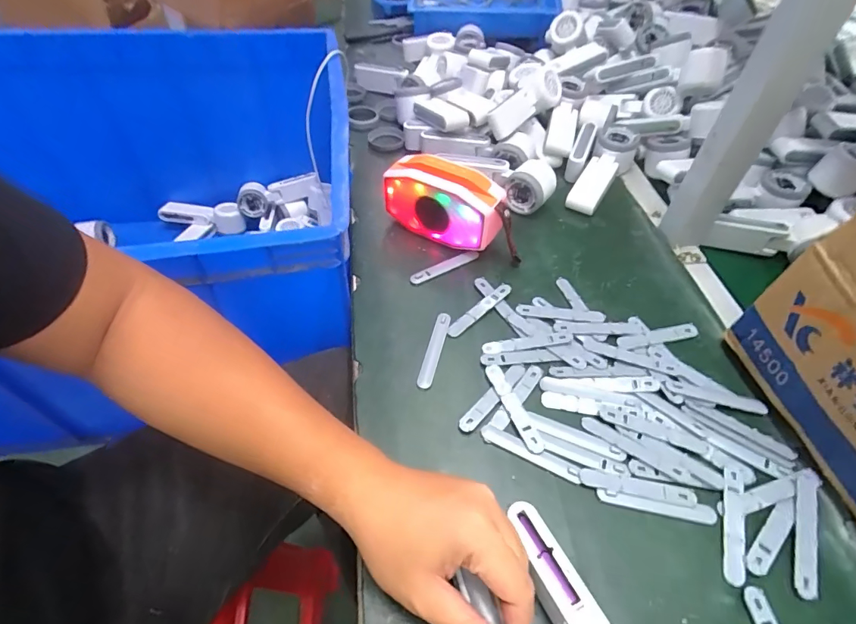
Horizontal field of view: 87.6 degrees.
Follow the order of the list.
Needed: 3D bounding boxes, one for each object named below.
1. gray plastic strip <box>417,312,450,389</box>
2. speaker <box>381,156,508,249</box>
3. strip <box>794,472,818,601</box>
[{"bbox_3d":[0.006,0.039,0.466,0.015,0.007,0.092,13,53,9],"label":"gray plastic strip"},{"bbox_3d":[0.019,-0.128,0.543,0.148,0.093,0.052,26,56,18],"label":"speaker"},{"bbox_3d":[0.307,0.178,0.361,0.017,0.005,0.100,21,54,15],"label":"strip"}]

